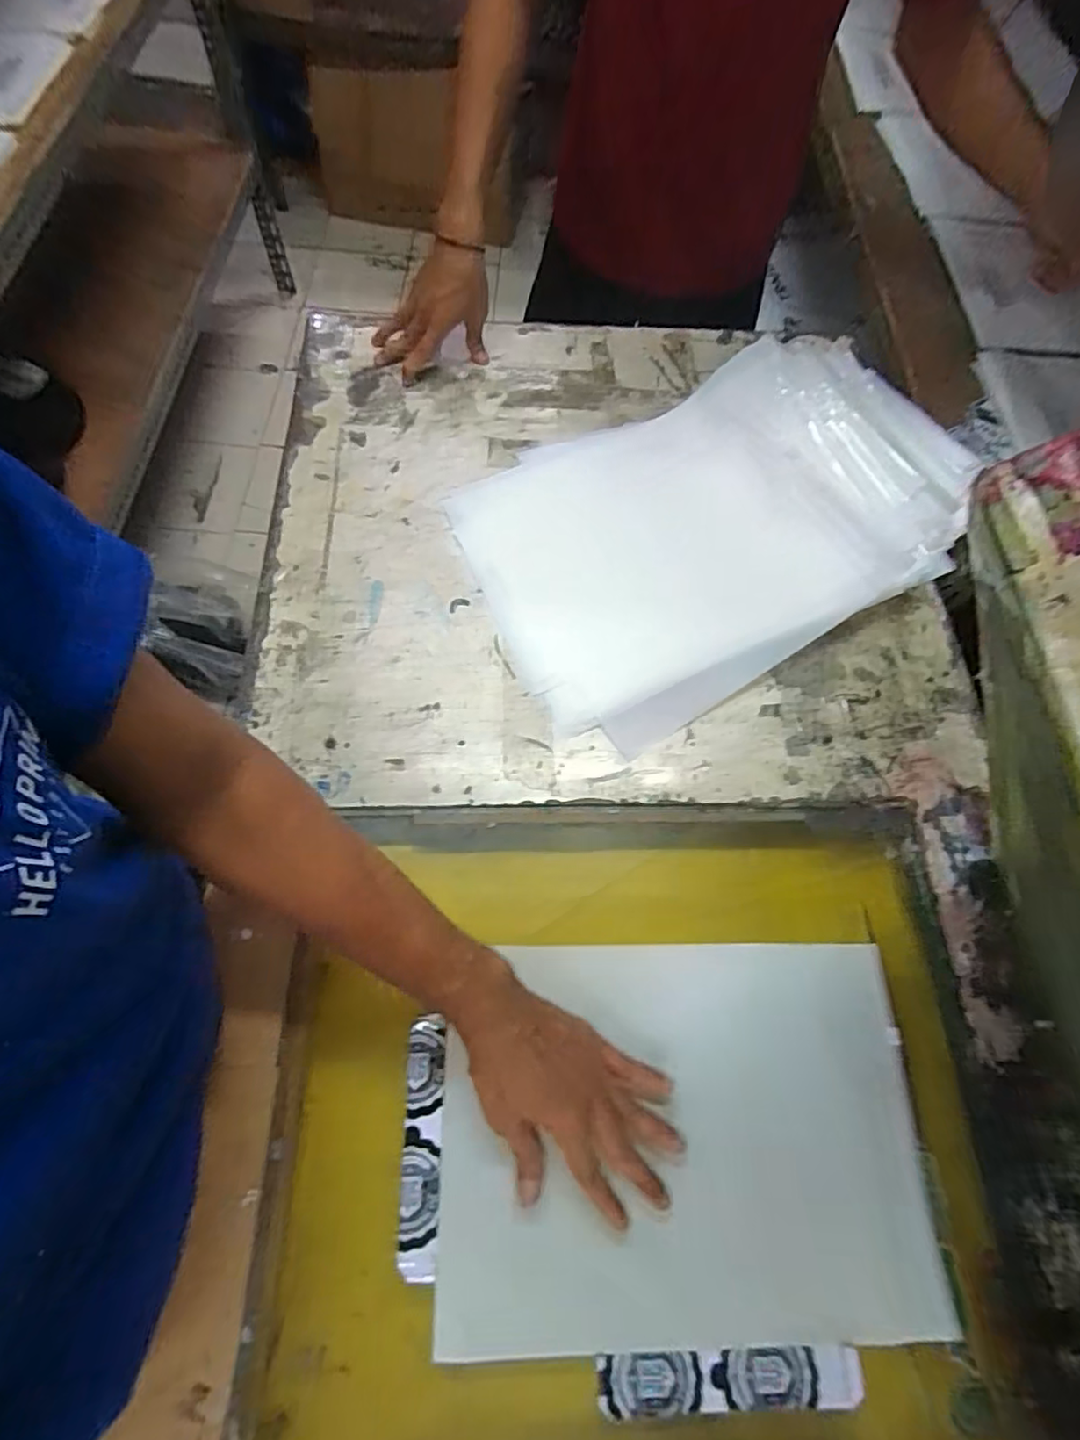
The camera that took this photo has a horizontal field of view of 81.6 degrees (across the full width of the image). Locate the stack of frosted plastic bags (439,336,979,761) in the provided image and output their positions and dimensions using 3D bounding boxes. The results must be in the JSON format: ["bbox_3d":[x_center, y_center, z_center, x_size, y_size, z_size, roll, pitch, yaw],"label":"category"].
[{"bbox_3d":[0.176,-0.220,0.652,0.510,0.078,0.350,-28,71,-14],"label":"stack of frosted plastic bags"}]

